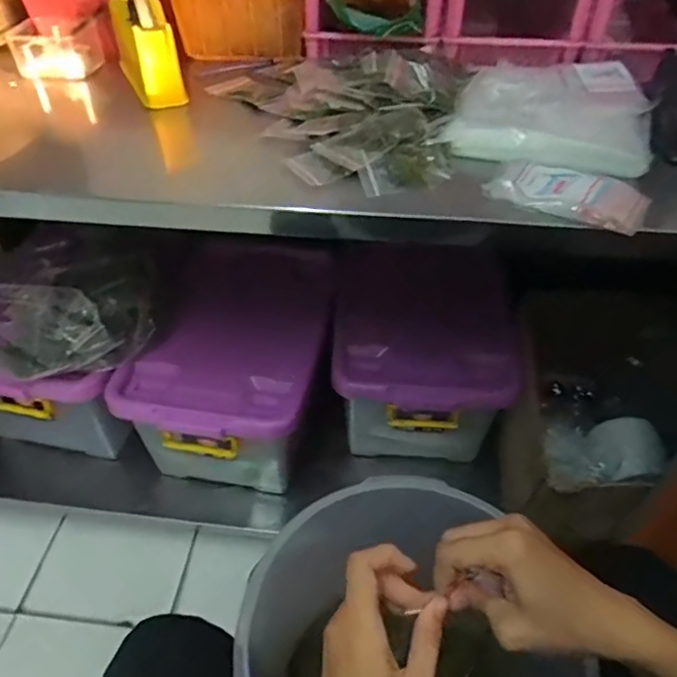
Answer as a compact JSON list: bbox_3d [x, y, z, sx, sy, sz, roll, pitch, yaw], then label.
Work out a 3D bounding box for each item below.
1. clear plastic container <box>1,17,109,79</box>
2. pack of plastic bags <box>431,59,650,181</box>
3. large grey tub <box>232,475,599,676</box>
[{"bbox_3d":[-0.426,-0.437,0.841,0.098,0.062,0.107,2,44,1],"label":"clear plastic container"},{"bbox_3d":[0.267,-0.287,0.692,0.228,0.040,0.251,17,46,16],"label":"pack of plastic bags"},{"bbox_3d":[0.046,0.270,0.480,0.249,0.191,0.289,-22,48,-22],"label":"large grey tub"}]

